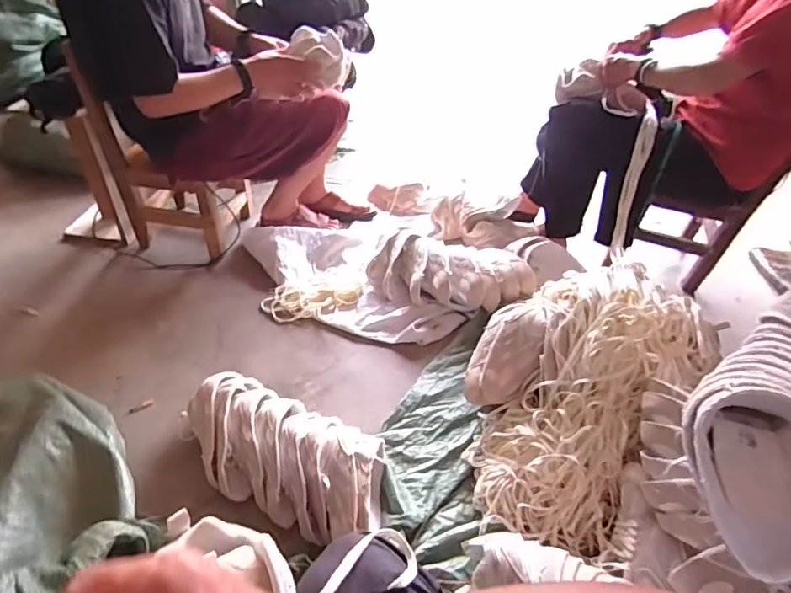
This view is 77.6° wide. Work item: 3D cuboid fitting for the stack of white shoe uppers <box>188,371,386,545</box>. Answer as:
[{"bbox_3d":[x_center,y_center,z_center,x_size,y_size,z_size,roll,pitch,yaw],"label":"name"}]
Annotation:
[{"bbox_3d":[-0.216,0.300,0.940,0.433,0.133,0.200,21,44,17],"label":"stack of white shoe uppers"}]

